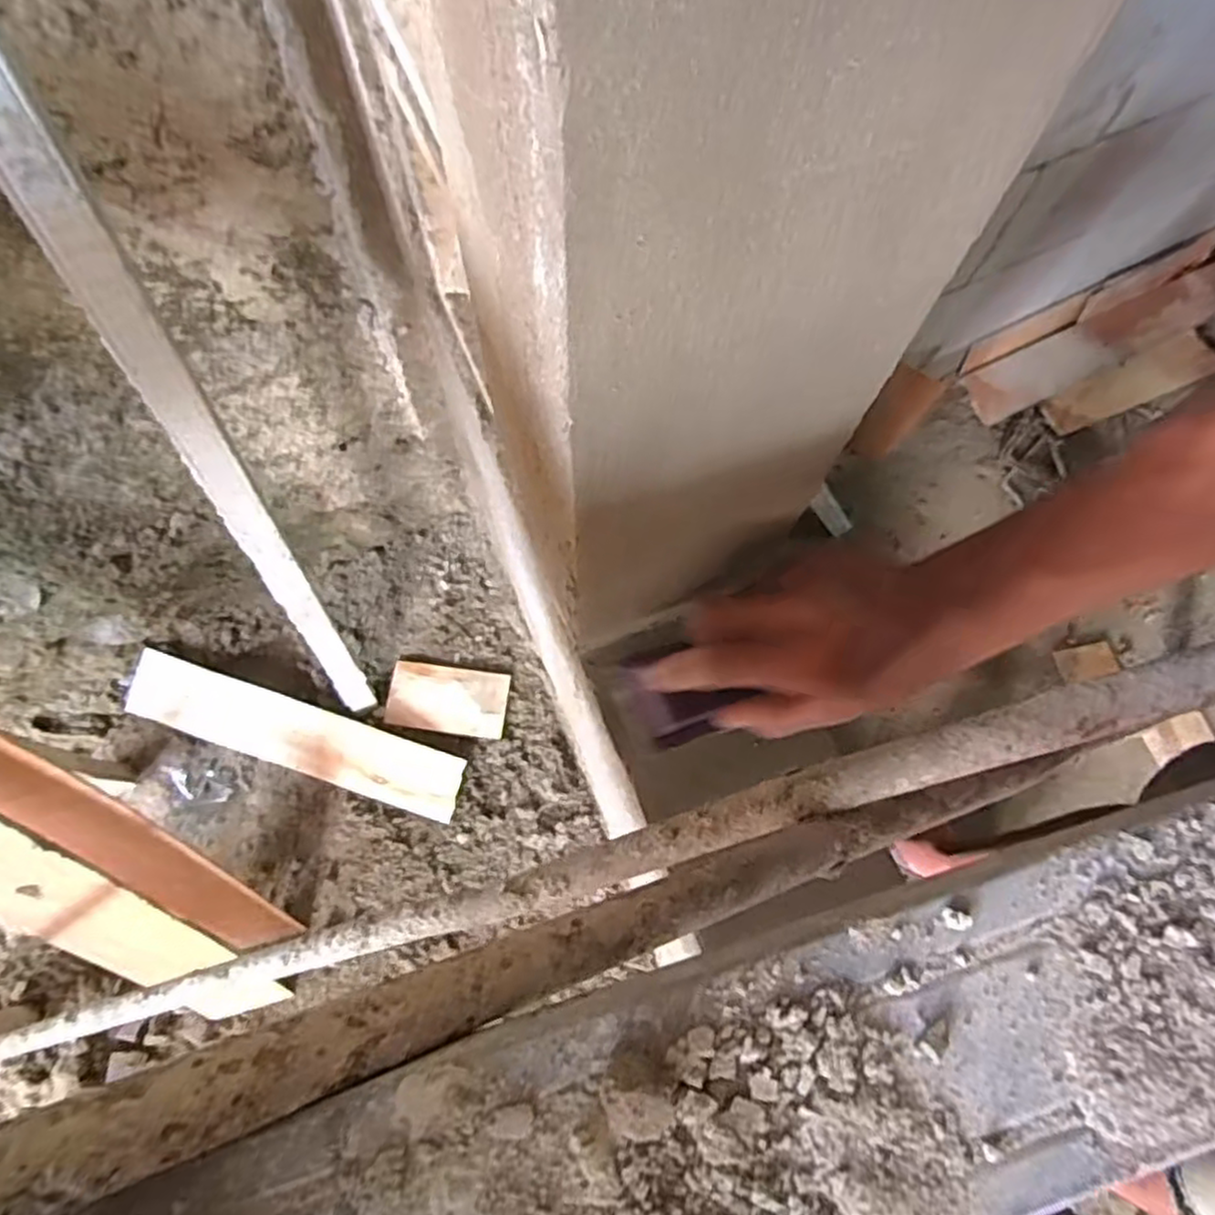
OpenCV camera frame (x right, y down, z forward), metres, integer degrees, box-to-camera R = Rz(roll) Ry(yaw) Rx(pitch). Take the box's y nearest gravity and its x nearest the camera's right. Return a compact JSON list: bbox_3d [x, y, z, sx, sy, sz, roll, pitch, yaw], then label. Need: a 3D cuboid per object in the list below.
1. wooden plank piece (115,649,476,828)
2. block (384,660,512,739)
[{"bbox_3d":[-0.474,0.196,1.113,0.511,0.019,0.105,20,87,-1],"label":"wooden plank piece"},{"bbox_3d":[-0.250,0.142,1.141,0.184,0.014,0.100,8,71,1],"label":"block"}]

